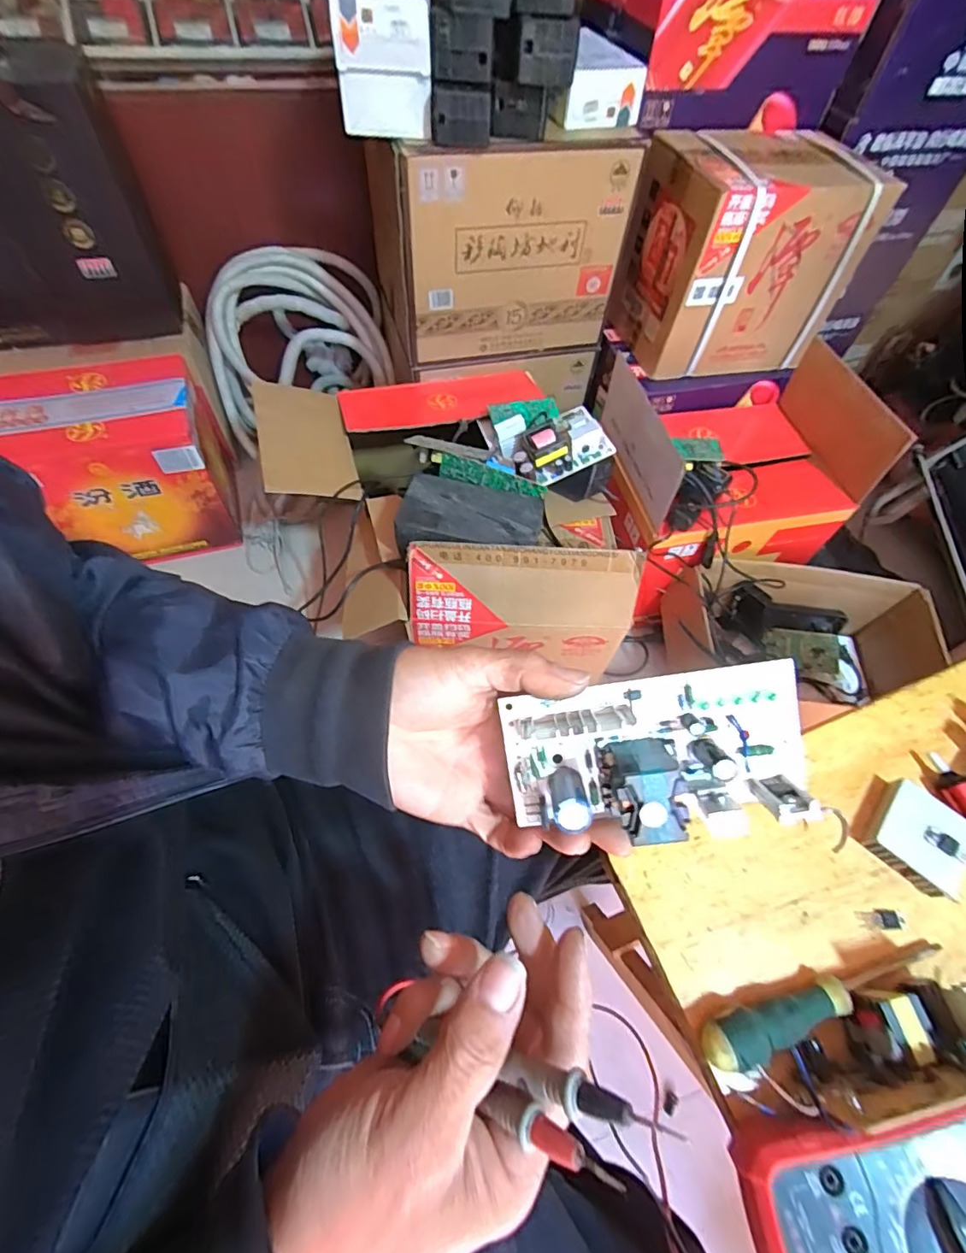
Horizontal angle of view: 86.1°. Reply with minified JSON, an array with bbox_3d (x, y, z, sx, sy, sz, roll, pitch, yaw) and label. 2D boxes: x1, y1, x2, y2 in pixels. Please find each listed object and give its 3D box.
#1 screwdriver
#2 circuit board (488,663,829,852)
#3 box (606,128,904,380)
[{"bbox_3d":[0.187,0.200,0.279,0.151,0.024,0.020,-12,61,-11],"label":"screwdriver"},{"bbox_3d":[0.085,0.065,0.248,0.145,0.042,0.072,-9,96,7],"label":"circuit board"},{"bbox_3d":[0.436,-0.640,0.908,0.329,0.284,0.229,-7,60,-8],"label":"box"}]

